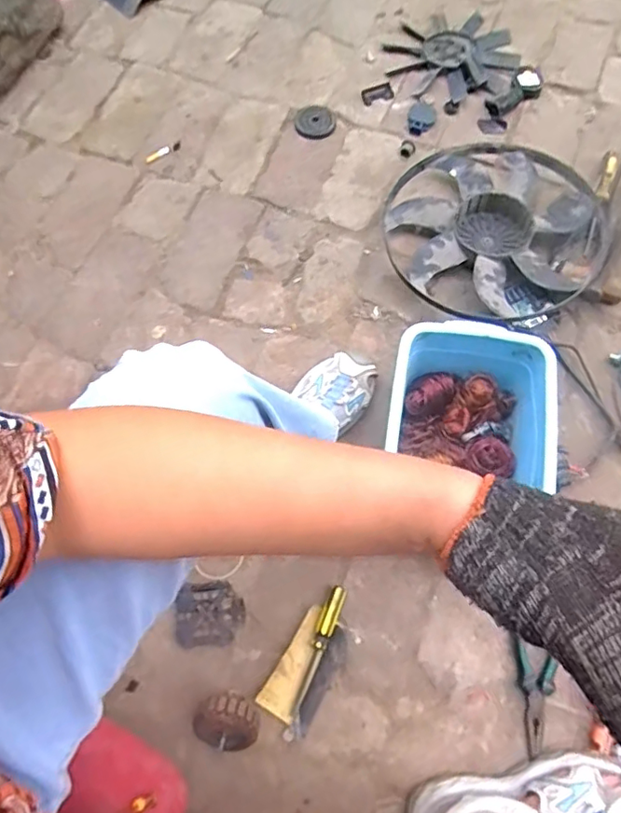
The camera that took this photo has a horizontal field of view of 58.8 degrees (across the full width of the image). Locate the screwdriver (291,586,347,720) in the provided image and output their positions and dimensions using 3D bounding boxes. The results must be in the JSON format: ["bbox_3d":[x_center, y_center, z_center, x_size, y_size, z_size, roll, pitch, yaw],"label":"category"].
[{"bbox_3d":[0.009,0.321,0.728,0.023,0.016,0.169,21,72,10],"label":"screwdriver"}]

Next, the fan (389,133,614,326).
[{"bbox_3d":[0.313,-0.306,0.915,0.359,0.060,0.348,-23,70,-6],"label":"fan"}]

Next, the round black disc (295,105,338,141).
[{"bbox_3d":[0.008,-0.544,1.055,0.082,0.009,0.073,-22,85,-15],"label":"round black disc"}]

